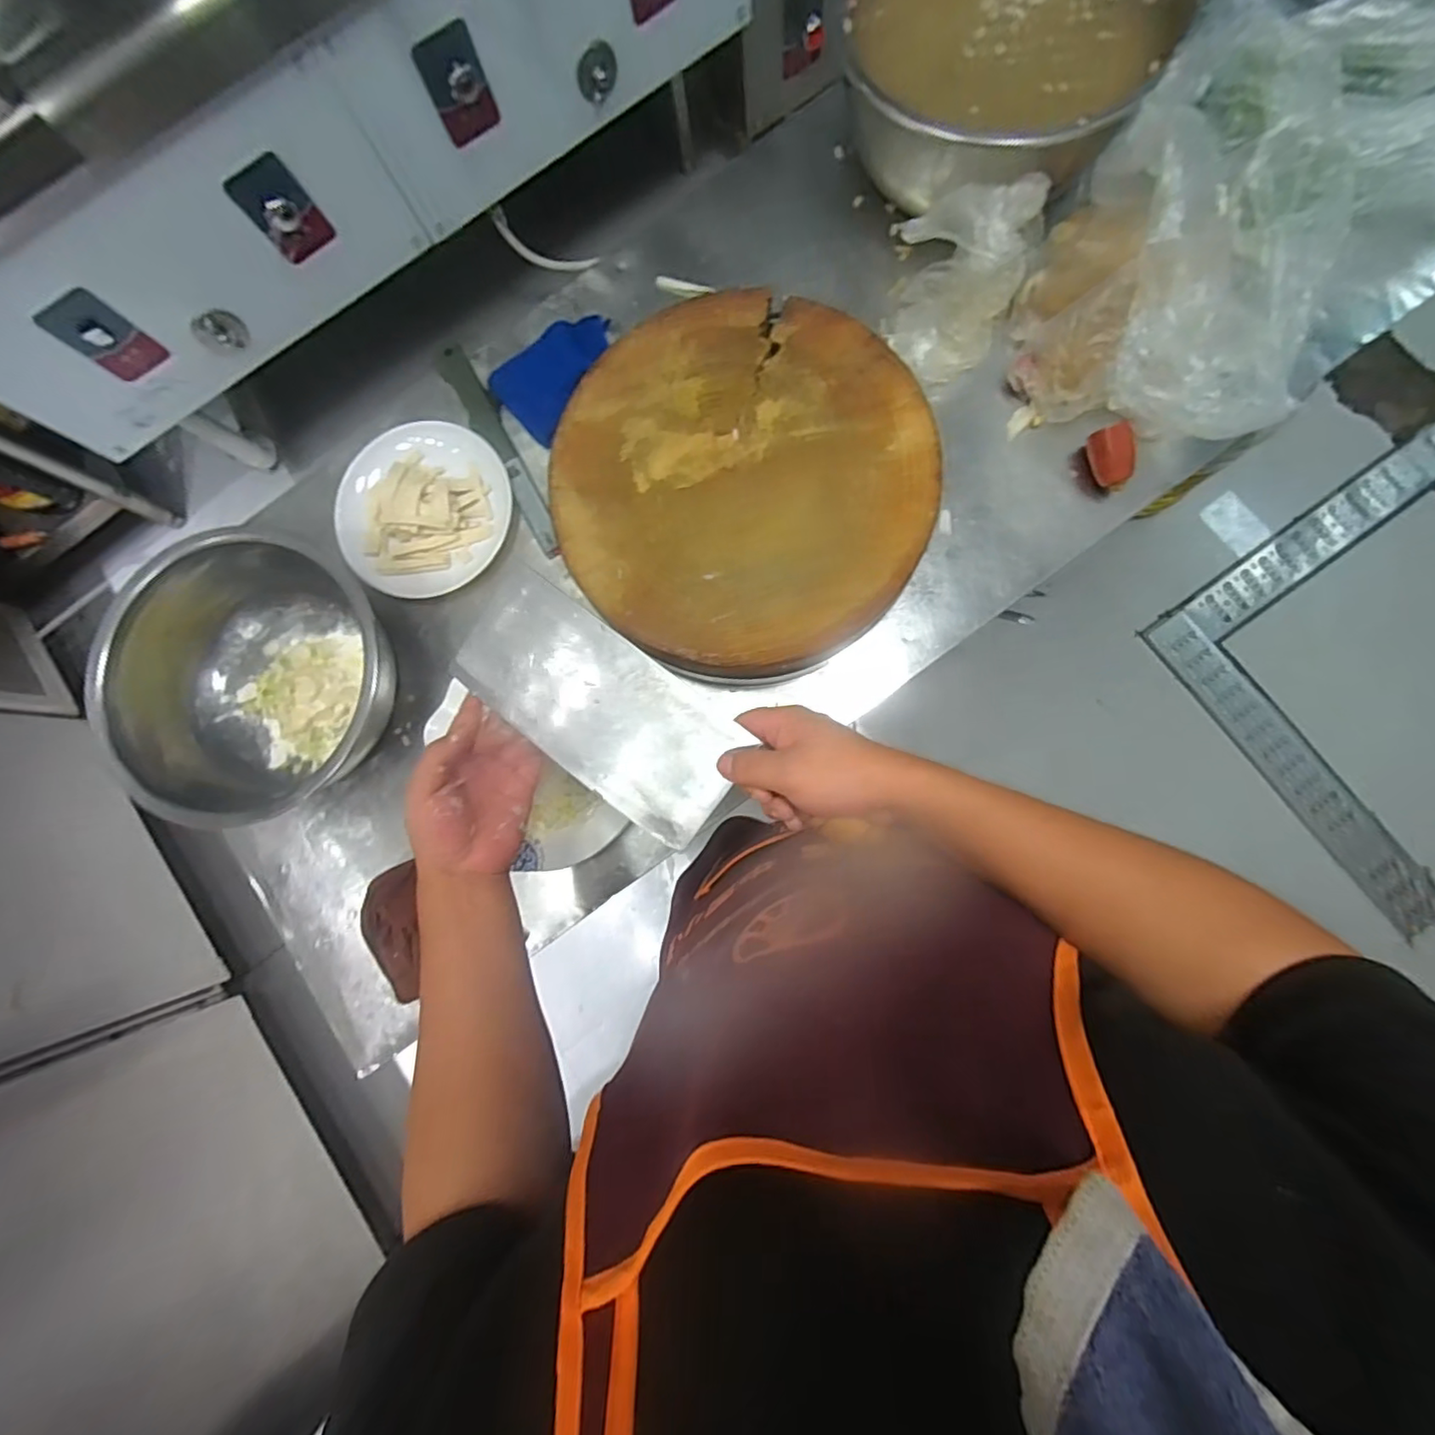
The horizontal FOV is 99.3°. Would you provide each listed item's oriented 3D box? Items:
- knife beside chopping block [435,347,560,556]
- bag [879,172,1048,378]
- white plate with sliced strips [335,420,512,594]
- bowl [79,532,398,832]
[{"bbox_3d":[-0.237,-0.298,0.670,0.032,0.024,0.281,-30,82,2],"label":"knife beside chopping block"},{"bbox_3d":[0.234,-0.439,0.592,0.122,0.107,0.176,25,87,7],"label":"bag"},{"bbox_3d":[-0.315,-0.222,0.652,0.171,0.045,0.182,-1,84,5],"label":"white plate with sliced strips"},{"bbox_3d":[-0.454,-0.034,0.619,0.276,0.121,0.261,-1,84,5],"label":"bowl"}]

